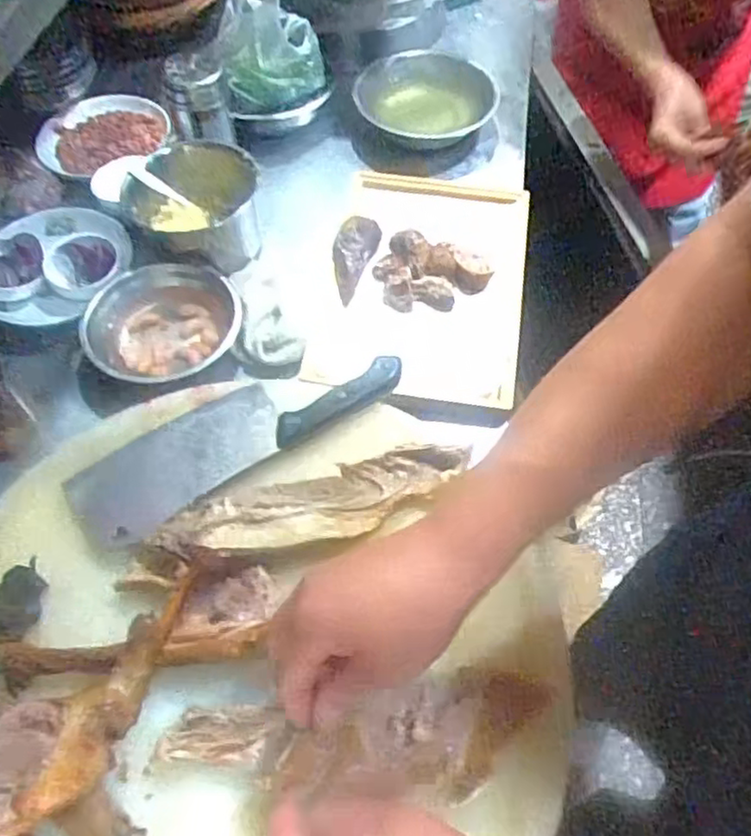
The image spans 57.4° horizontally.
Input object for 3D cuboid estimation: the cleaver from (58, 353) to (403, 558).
[{"bbox_3d":[-0.116,0.007,0.570,0.275,0.028,0.092,-30,62,-16],"label":"cleaver"}]

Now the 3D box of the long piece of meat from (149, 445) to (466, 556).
[{"bbox_3d":[-0.044,0.063,0.518,0.231,0.029,0.058,-13,58,-7],"label":"long piece of meat"}]

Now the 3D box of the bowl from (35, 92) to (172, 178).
[{"bbox_3d":[-0.382,-0.394,0.970,0.168,0.043,0.158,-1,58,1],"label":"bowl"}]

